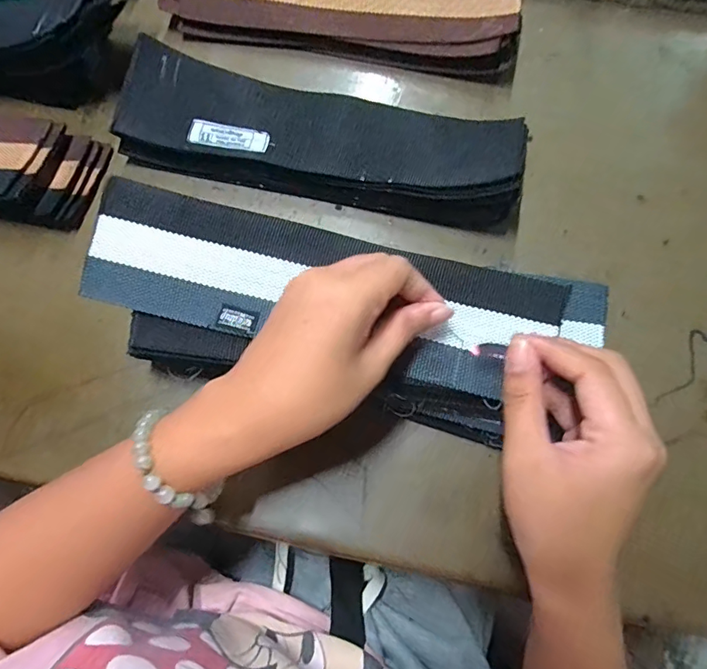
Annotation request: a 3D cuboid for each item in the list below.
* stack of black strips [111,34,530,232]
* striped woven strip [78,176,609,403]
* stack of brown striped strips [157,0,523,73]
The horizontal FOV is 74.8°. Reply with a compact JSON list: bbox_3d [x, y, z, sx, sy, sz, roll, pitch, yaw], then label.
[{"bbox_3d":[-0.026,-0.143,0.351,0.300,0.042,0.090,14,76,5],"label":"stack of black strips"},{"bbox_3d":[-0.006,-0.022,0.273,0.298,0.027,0.078,12,75,2],"label":"striped woven strip"},{"bbox_3d":[-0.011,-0.282,0.390,0.295,0.034,0.094,10,75,4],"label":"stack of brown striped strips"}]

